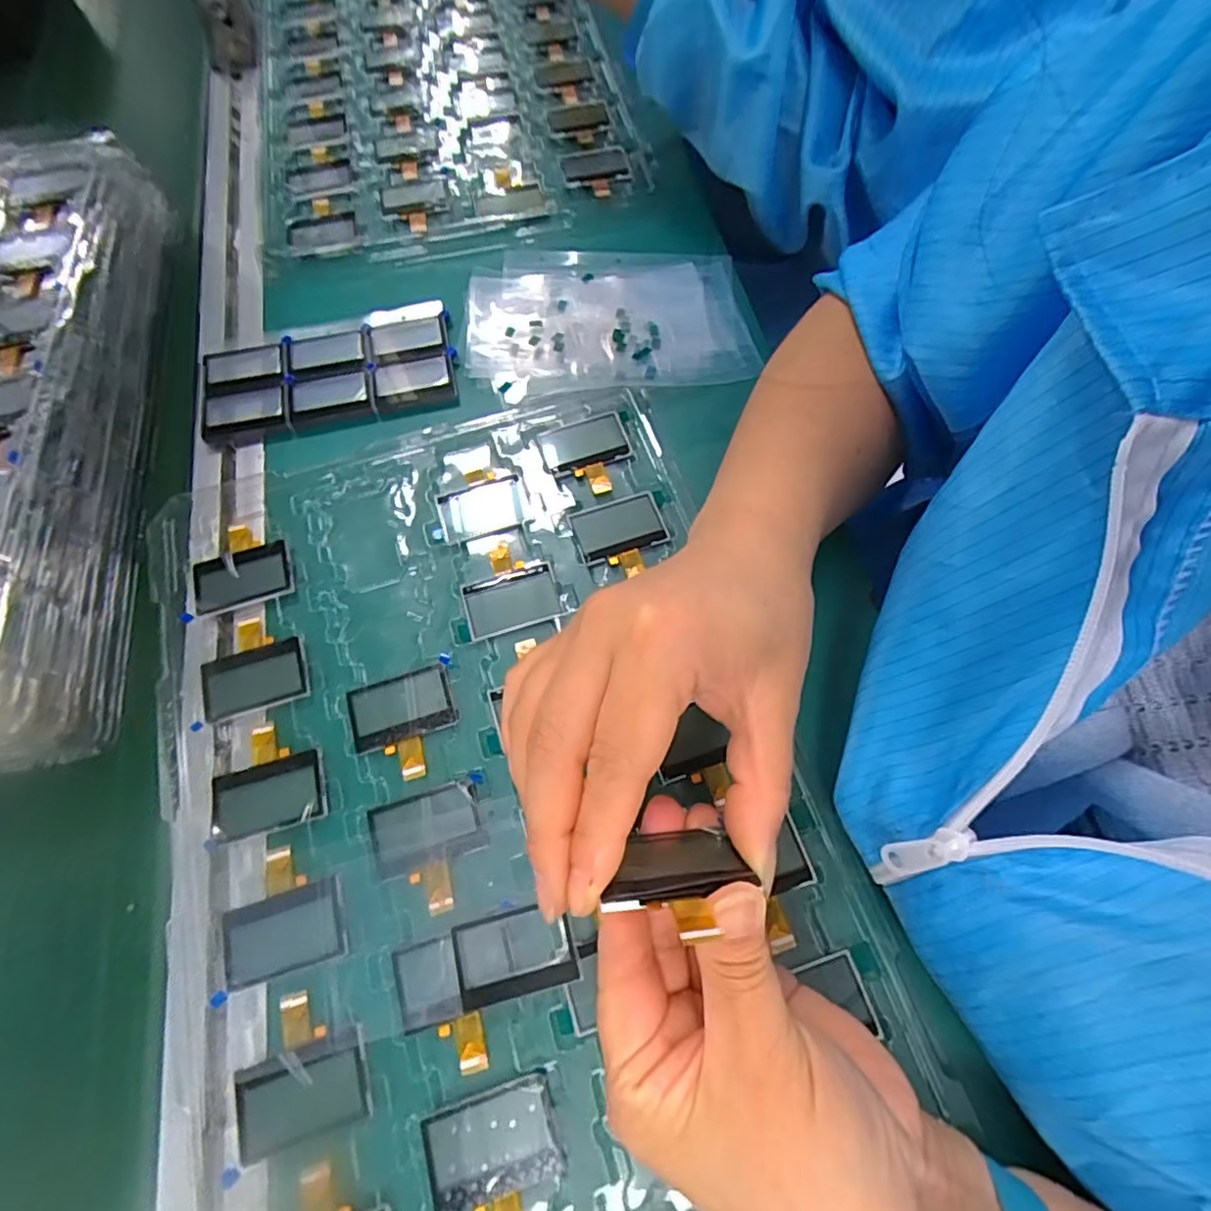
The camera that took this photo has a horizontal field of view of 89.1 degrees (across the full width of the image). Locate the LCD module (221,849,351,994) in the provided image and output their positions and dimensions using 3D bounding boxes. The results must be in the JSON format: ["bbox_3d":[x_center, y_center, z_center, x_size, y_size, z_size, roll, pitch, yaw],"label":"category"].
[{"bbox_3d":[-0.131,0.124,0.250,0.046,0.004,0.046,-15,68,-4],"label":"LCD module"}]

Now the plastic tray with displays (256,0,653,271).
[{"bbox_3d":[-0.137,-0.416,0.476,0.259,0.014,0.386,-13,68,-3],"label":"plastic tray with displays"}]

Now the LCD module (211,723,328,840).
[{"bbox_3d":[-0.149,0.075,0.270,0.046,0.004,0.045,-13,68,-3],"label":"LCD module"}]

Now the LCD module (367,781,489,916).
[{"bbox_3d":[-0.074,0.102,0.257,0.045,0.004,0.047,-18,68,-5],"label":"LCD module"}]

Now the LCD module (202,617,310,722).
[{"bbox_3d":[-0.167,0.027,0.291,0.045,0.004,0.046,-18,68,-5],"label":"LCD module"}]

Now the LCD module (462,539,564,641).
[{"bbox_3d":[-0.049,-0.010,0.307,0.045,0.004,0.046,-16,68,-5],"label":"LCD module"}]

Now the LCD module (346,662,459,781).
[{"bbox_3d":[-0.091,0.054,0.279,0.046,0.004,0.048,-18,68,-5],"label":"LCD module"}]

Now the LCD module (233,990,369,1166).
[{"bbox_3d":[-0.115,0.172,0.229,0.046,0.004,0.046,-18,68,-5],"label":"LCD module"}]

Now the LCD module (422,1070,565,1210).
[{"bbox_3d":[-0.038,0.199,0.218,0.046,0.004,0.045,-18,68,-5],"label":"LCD module"}]

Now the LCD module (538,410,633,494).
[{"bbox_3d":[-0.009,-0.083,0.334,0.046,0.004,0.047,-18,68,-5],"label":"LCD module"}]

